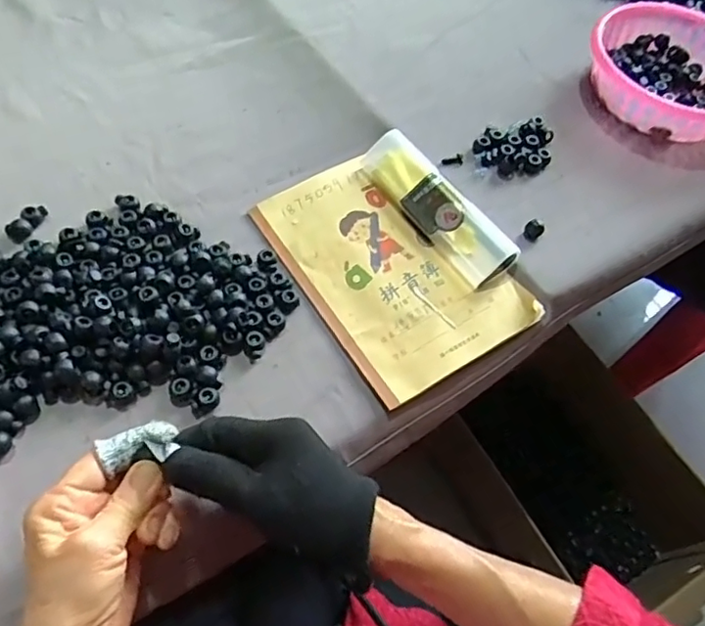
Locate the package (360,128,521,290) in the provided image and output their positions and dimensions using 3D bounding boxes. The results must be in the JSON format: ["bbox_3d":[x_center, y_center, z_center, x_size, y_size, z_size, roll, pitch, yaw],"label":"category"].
[{"bbox_3d":[0.068,-0.089,0.485,0.042,0.026,0.157,-29,64,-20],"label":"package"}]

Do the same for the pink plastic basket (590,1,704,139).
[{"bbox_3d":[0.306,-0.229,0.565,0.162,0.046,0.166,31,61,15],"label":"pink plastic basket"}]

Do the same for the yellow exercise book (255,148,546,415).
[{"bbox_3d":[0.028,-0.041,0.463,0.138,0.006,0.204,-30,66,-15],"label":"yellow exercise book"}]

